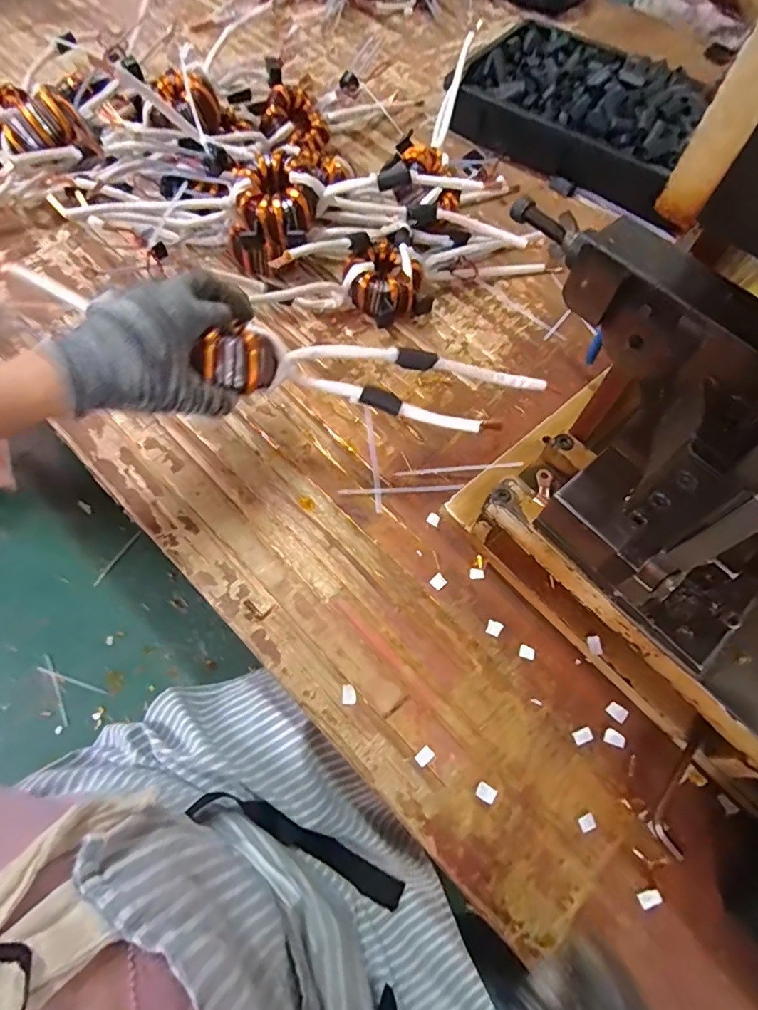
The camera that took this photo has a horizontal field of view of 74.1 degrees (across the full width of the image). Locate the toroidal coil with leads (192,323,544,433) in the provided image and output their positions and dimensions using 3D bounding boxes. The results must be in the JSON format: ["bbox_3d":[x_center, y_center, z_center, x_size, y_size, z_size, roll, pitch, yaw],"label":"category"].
[{"bbox_3d":[0.002,-0.090,0.381,0.254,0.038,0.054,5,68,-10],"label":"toroidal coil with leads"}]

